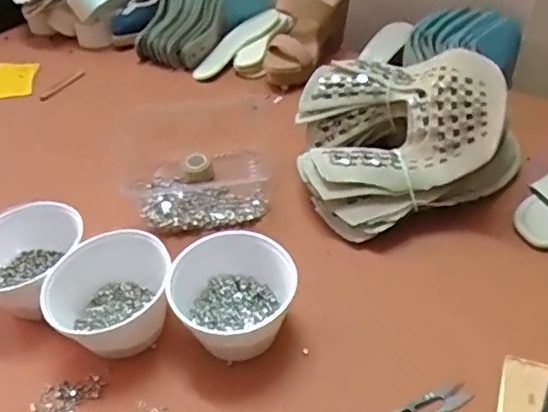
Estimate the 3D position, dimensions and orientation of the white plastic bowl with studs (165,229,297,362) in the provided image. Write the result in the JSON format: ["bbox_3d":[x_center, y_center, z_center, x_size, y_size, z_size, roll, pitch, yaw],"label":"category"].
[{"bbox_3d":[-0.039,0.098,0.603,0.125,0.080,0.119,-3,42,3],"label":"white plastic bowl with studs"}]

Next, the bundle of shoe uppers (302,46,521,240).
[{"bbox_3d":[0.153,-0.101,0.738,0.245,0.167,0.215,-14,43,-9],"label":"bundle of shoe uppers"}]

